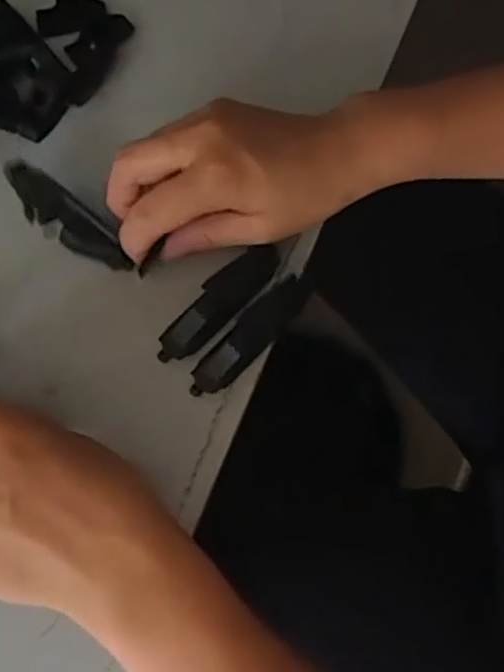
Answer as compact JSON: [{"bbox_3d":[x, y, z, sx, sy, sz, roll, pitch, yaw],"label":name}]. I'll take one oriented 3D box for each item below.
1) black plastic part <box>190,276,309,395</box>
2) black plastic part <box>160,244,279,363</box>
[{"bbox_3d":[-0.002,-0.002,0.345,0.019,0.013,0.081,38,76,10],"label":"black plastic part"},{"bbox_3d":[-0.018,-0.018,0.354,0.021,0.011,0.079,42,77,11],"label":"black plastic part"}]

